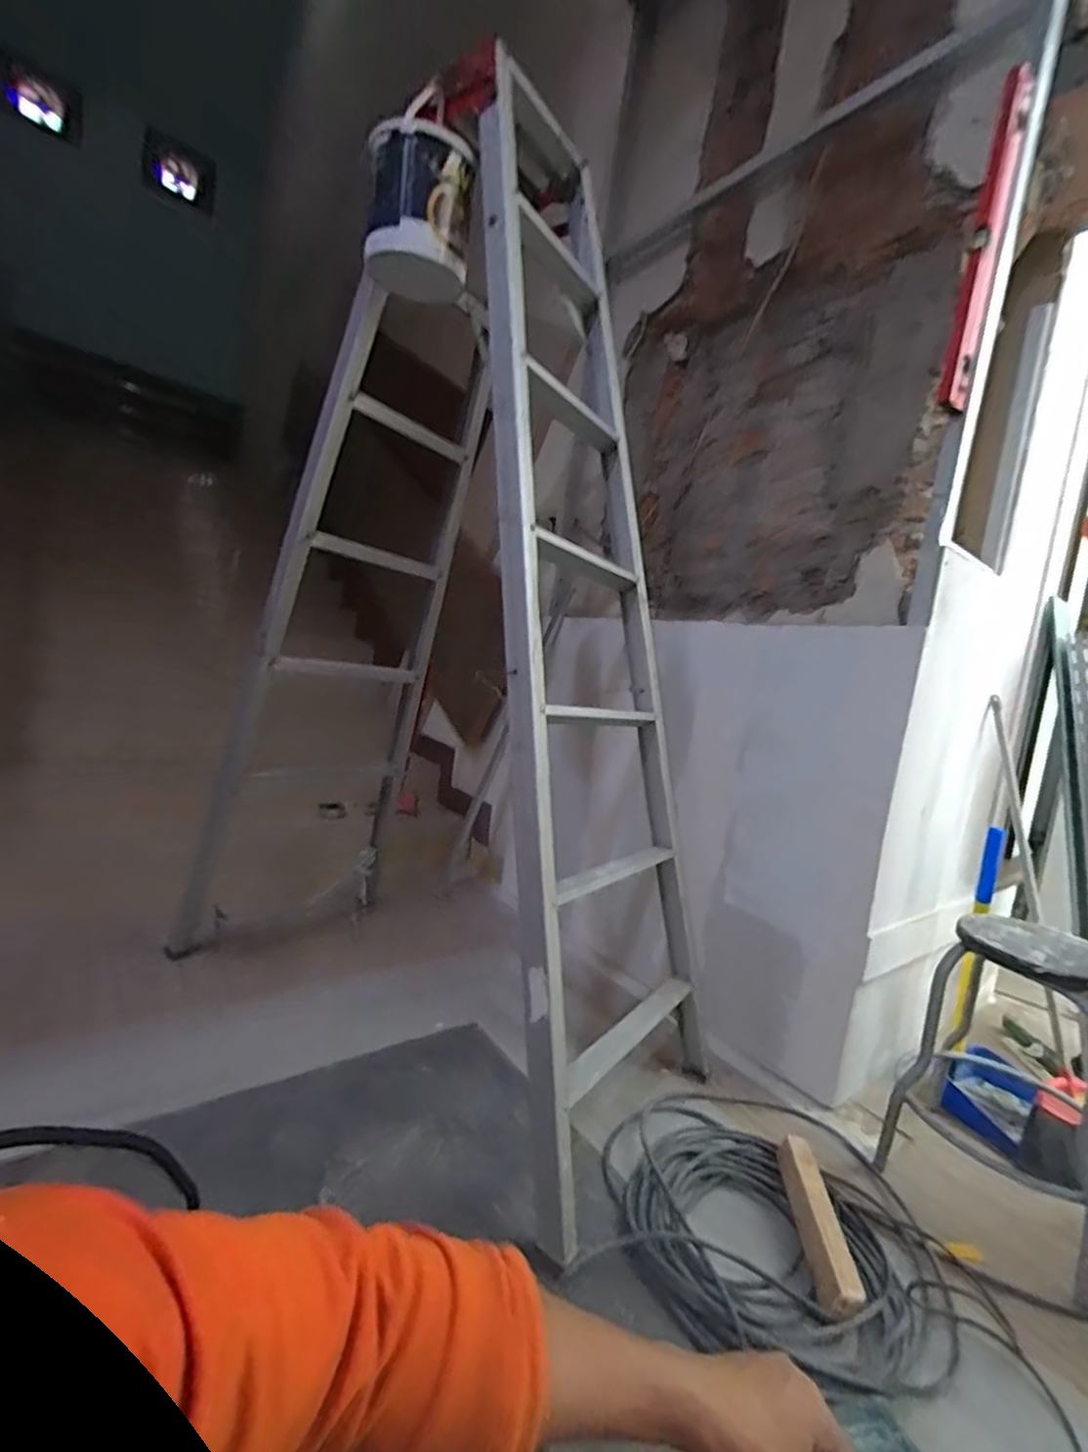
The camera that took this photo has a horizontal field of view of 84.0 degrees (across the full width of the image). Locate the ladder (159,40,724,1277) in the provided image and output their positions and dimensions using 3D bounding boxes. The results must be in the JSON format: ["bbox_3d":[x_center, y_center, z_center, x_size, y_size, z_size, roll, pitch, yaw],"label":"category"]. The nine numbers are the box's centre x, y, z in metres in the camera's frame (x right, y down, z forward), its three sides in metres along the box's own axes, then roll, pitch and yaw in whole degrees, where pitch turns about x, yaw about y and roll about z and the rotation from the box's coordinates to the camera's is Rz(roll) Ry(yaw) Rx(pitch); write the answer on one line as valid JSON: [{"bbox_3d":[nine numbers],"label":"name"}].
[{"bbox_3d":[-0.170,-0.260,1.336,1.168,1.829,0.619,12,7,33],"label":"ladder"}]

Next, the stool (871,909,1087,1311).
[{"bbox_3d":[0.924,0.628,1.140,0.427,0.465,0.349,2,8,-40],"label":"stool"}]

